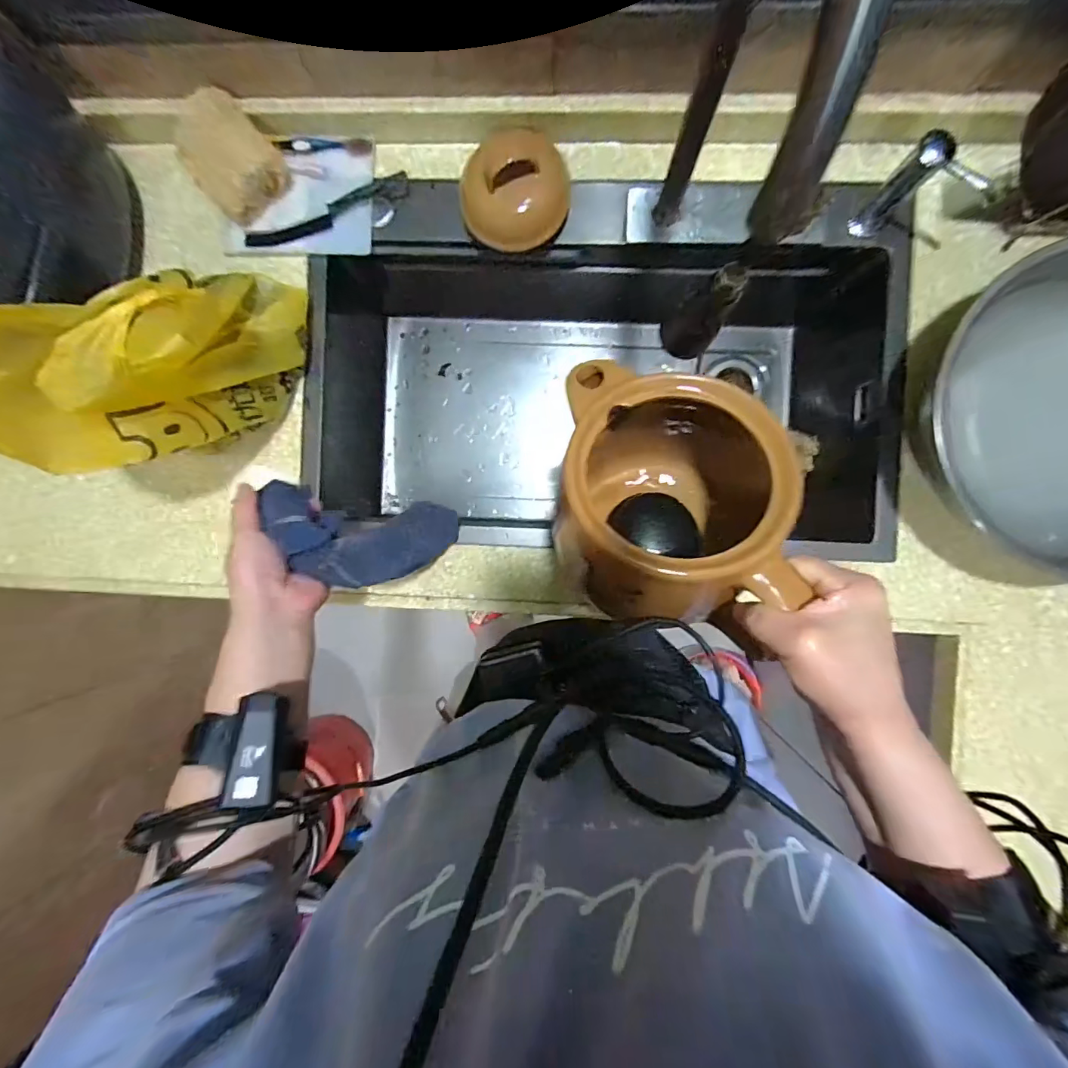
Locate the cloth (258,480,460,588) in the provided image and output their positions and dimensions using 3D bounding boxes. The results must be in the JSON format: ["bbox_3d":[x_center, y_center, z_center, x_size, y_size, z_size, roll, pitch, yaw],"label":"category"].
[{"bbox_3d":[-0.160,-0.002,0.510,0.063,0.249,0.098,-6,90,25],"label":"cloth"}]

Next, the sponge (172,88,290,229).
[{"bbox_3d":[-0.342,-0.420,0.542,0.093,0.095,0.075,-43,89,3],"label":"sponge"}]

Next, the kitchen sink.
[{"bbox_3d":[0.086,-0.204,0.698,0.725,0.245,0.402,4,91,3],"label":"kitchen sink"}]

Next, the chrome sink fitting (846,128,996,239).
[{"bbox_3d":[0.411,-0.353,0.510,0.025,0.121,0.084,-41,89,3],"label":"chrome sink fitting"}]

